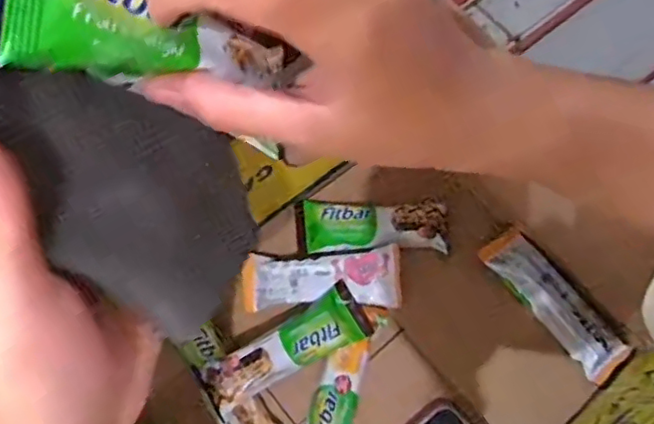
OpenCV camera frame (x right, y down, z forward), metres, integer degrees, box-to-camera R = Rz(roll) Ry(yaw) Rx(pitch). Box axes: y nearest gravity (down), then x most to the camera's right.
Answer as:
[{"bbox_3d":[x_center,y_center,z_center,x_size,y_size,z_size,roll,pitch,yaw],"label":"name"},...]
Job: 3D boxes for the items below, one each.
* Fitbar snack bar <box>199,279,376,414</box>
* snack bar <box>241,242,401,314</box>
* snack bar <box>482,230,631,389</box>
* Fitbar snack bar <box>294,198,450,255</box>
[{"bbox_3d":[-0.030,0.106,0.474,0.130,0.020,0.043,-29,73,-9],"label":"Fitbar snack bar"},{"bbox_3d":[-0.008,0.056,0.504,0.137,0.018,0.045,-5,70,17],"label":"snack bar"},{"bbox_3d":[0.185,0.073,0.492,0.039,0.022,0.132,-36,74,-11],"label":"snack bar"},{"bbox_3d":[0.038,0.012,0.506,0.126,0.023,0.040,-1,71,1],"label":"Fitbar snack bar"}]

